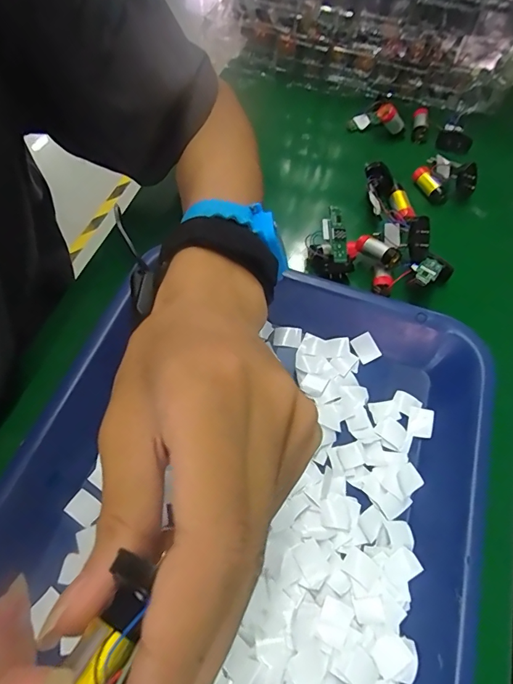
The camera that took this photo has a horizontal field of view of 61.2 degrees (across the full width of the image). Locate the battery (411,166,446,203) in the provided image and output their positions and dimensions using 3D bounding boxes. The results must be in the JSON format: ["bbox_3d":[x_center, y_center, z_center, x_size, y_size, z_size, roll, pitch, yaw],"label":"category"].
[{"bbox_3d":[0.161,-0.145,0.400,0.014,0.013,0.041,-22,62,-14],"label":"battery"}]

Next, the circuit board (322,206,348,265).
[{"bbox_3d":[0.061,-0.081,0.332,0.016,0.007,0.042,-17,102,-11],"label":"circuit board"}]

